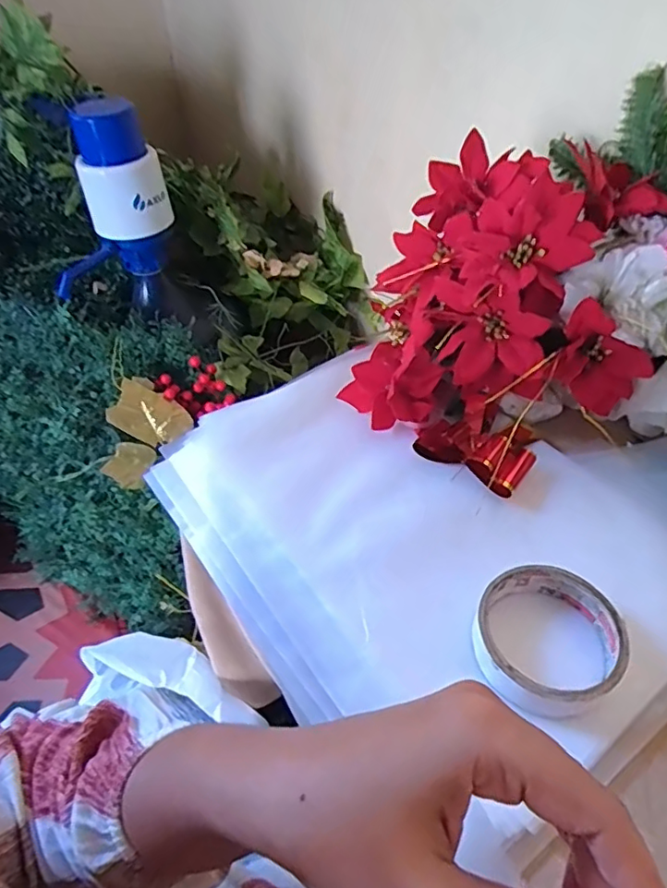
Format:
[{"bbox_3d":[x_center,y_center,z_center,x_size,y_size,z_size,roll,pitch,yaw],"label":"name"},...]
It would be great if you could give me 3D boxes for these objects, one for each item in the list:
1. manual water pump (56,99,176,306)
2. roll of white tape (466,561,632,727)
[{"bbox_3d":[-0.312,-0.325,0.834,0.132,0.280,0.219,5,48,5],"label":"manual water pump"},{"bbox_3d":[0.130,0.119,0.350,0.084,0.021,0.091,-1,47,1],"label":"roll of white tape"}]

